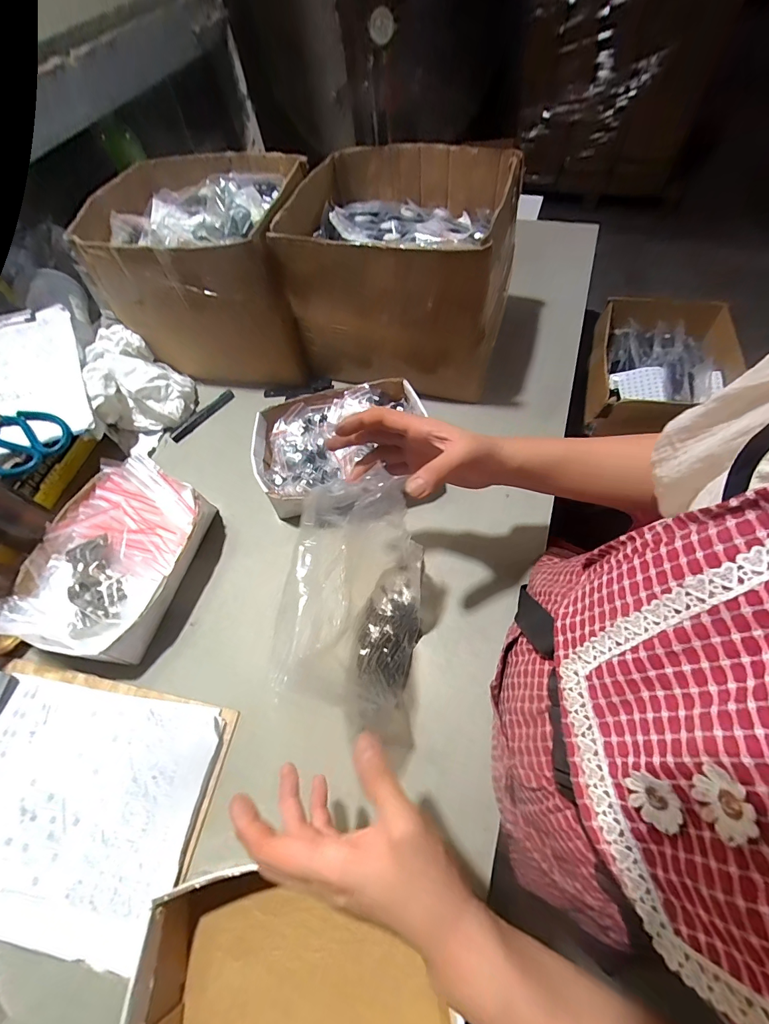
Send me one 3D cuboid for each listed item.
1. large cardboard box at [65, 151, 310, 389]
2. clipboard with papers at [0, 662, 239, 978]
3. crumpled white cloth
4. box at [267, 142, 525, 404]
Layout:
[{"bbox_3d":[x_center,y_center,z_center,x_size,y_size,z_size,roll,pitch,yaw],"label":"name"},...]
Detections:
[{"bbox_3d":[-0.293,-0.418,0.695,0.318,0.225,0.305,1,59,5],"label":"large cardboard box"},{"bbox_3d":[-0.341,0.283,0.399,0.312,0.044,0.211,8,59,8],"label":"clipboard with papers"},{"bbox_3d":[-0.411,-0.224,0.673,0.136,0.099,0.193,-18,59,-7],"label":"crumpled white cloth"},{"bbox_3d":[0.040,-0.403,0.659,0.320,0.232,0.343,16,61,13],"label":"box"}]

